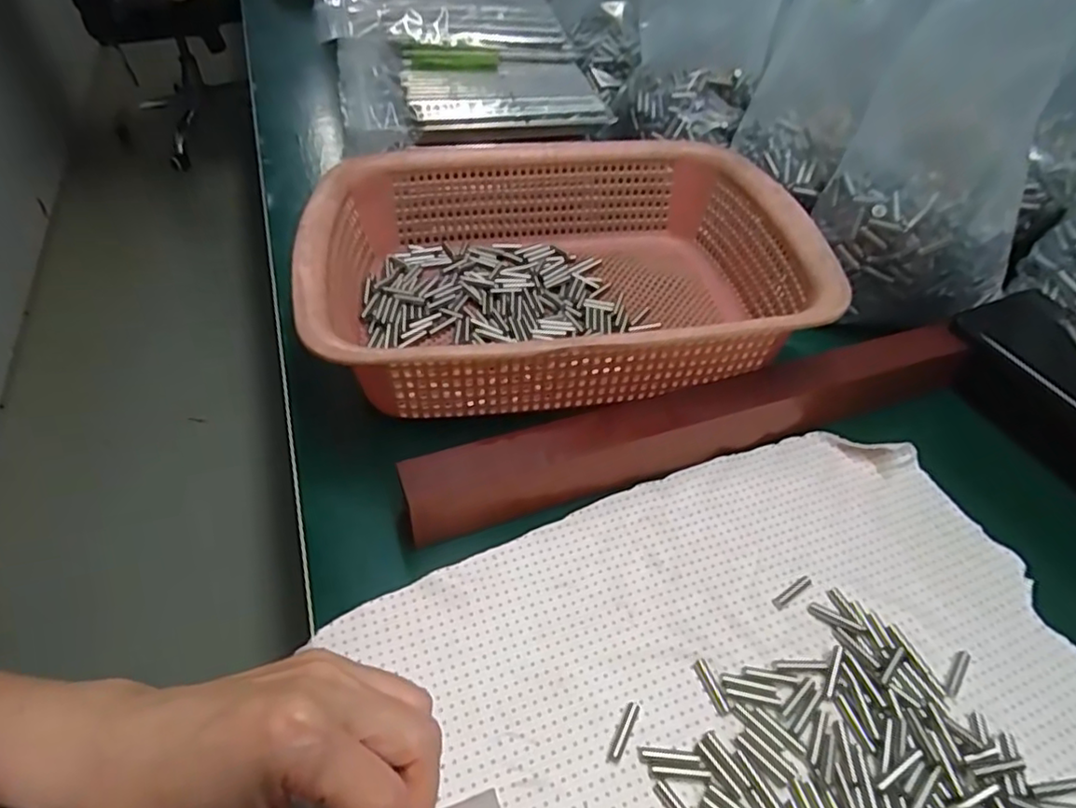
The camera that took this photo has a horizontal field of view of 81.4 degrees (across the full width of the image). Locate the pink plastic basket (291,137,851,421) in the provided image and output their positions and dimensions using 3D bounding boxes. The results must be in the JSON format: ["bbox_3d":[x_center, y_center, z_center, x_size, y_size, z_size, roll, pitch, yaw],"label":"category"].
[{"bbox_3d":[0.009,-0.087,0.402,0.285,0.080,0.222,-6,46,-9],"label":"pink plastic basket"}]

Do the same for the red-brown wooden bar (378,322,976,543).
[{"bbox_3d":[0.095,0.009,0.346,0.336,0.044,0.026,-14,47,-16],"label":"red-brown wooden bar"}]

